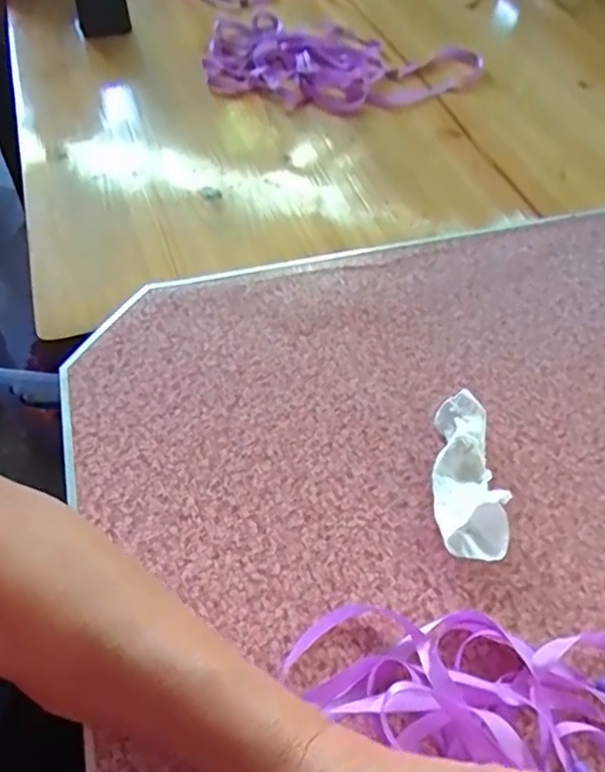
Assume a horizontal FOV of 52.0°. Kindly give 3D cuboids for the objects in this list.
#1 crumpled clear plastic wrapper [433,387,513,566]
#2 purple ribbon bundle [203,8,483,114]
[{"bbox_3d":[0.100,0.054,0.375,0.038,0.022,0.104,7,52,1],"label":"crumpled clear plastic wrapper"},{"bbox_3d":[0.049,-0.370,0.710,0.302,0.018,0.166,8,52,2],"label":"purple ribbon bundle"}]

